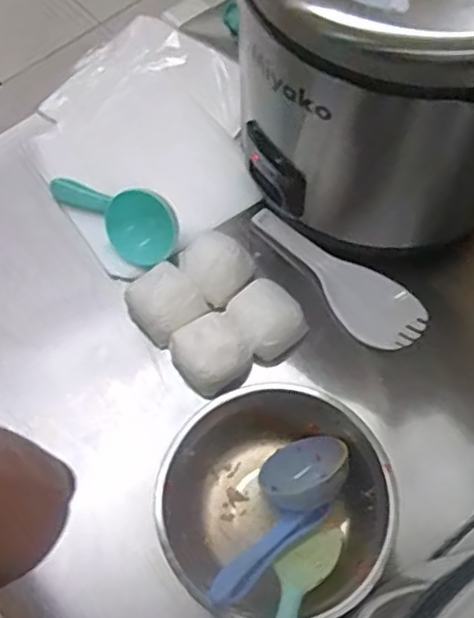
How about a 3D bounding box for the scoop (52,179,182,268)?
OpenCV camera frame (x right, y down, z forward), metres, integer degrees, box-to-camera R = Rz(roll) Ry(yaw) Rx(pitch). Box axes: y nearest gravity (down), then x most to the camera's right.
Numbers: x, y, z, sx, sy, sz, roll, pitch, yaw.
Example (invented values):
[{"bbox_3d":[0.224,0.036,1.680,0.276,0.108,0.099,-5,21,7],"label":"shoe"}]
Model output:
[{"bbox_3d":[-0.160,-0.132,0.850,0.186,0.062,0.076,36,71,18],"label":"scoop"}]

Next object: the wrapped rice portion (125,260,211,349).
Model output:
[{"bbox_3d":[-0.088,-0.007,0.796,0.081,0.041,0.084,-34,68,-12],"label":"wrapped rice portion"}]

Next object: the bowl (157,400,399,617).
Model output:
[{"bbox_3d":[0.039,0.212,0.675,0.226,0.083,0.207,-1,65,2],"label":"bowl"}]

